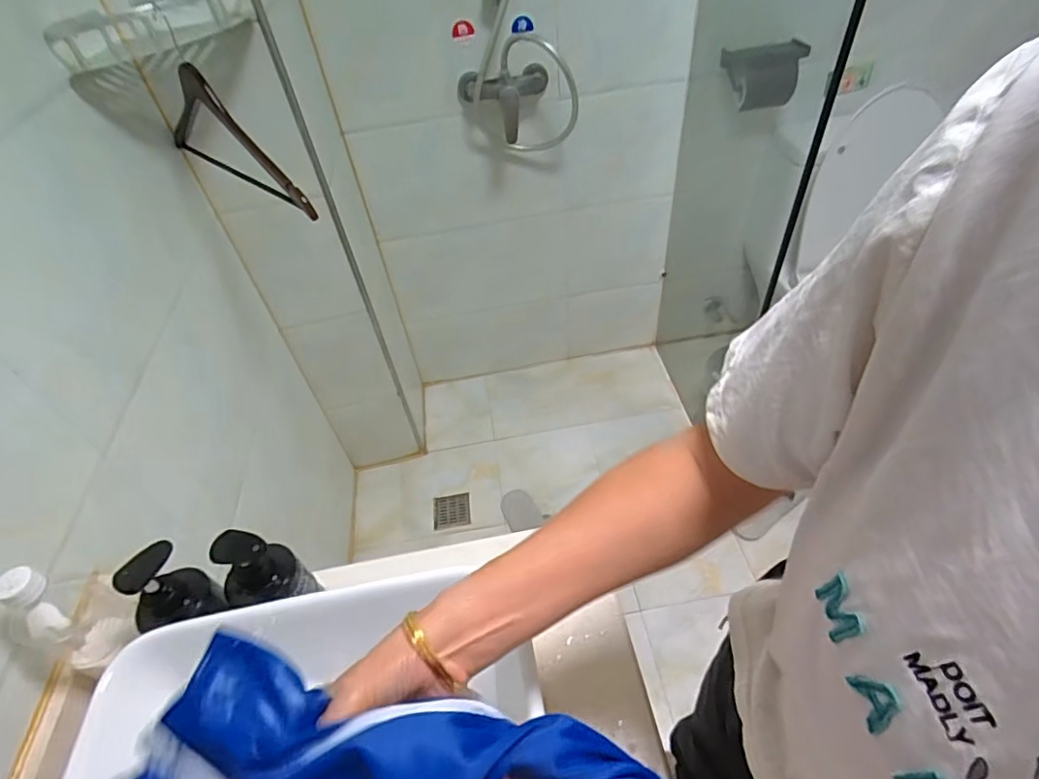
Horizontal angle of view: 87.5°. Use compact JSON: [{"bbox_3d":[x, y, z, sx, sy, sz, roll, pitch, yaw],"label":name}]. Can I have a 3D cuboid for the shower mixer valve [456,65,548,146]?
[{"bbox_3d":[-0.032,-0.668,1.298,0.214,0.156,0.097,-7,47,0],"label":"shower mixer valve"}]

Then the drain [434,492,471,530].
[{"bbox_3d":[-0.199,0.360,1.606,0.108,0.009,0.108,-2,48,-14],"label":"drain"}]

